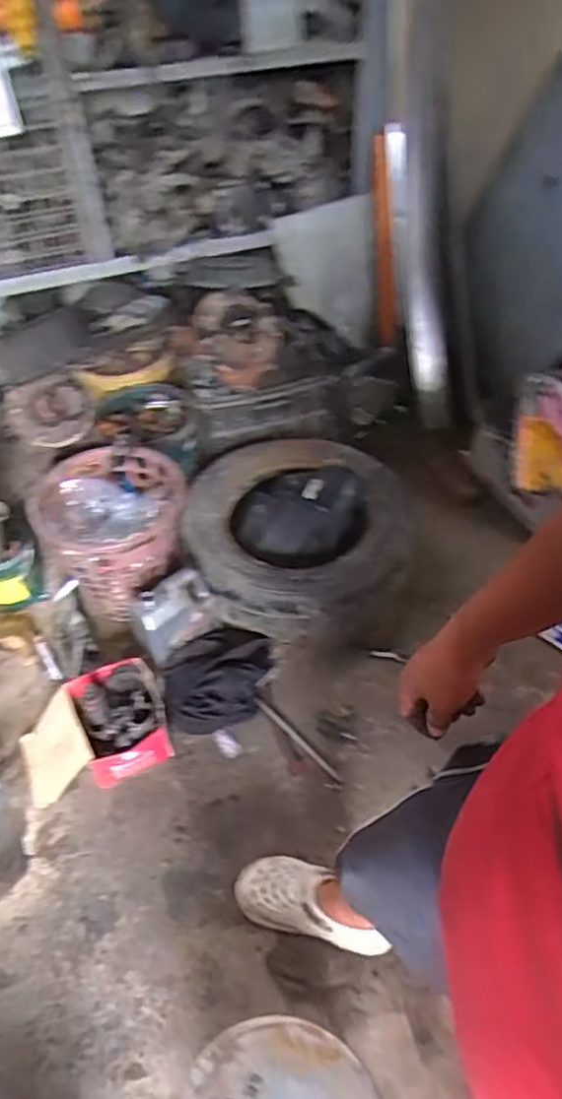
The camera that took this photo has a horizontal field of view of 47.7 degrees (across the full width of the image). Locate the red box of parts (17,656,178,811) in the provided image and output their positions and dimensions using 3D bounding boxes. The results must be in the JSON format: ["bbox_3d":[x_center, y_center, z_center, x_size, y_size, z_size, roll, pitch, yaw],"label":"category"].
[{"bbox_3d":[-0.423,0.411,1.423,0.326,0.150,0.210,-19,51,-15],"label":"red box of parts"}]

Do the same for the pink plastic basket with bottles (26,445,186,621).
[{"bbox_3d":[-0.403,-0.045,1.651,0.386,0.306,0.326,-29,53,-20],"label":"pink plastic basket with bottles"}]

